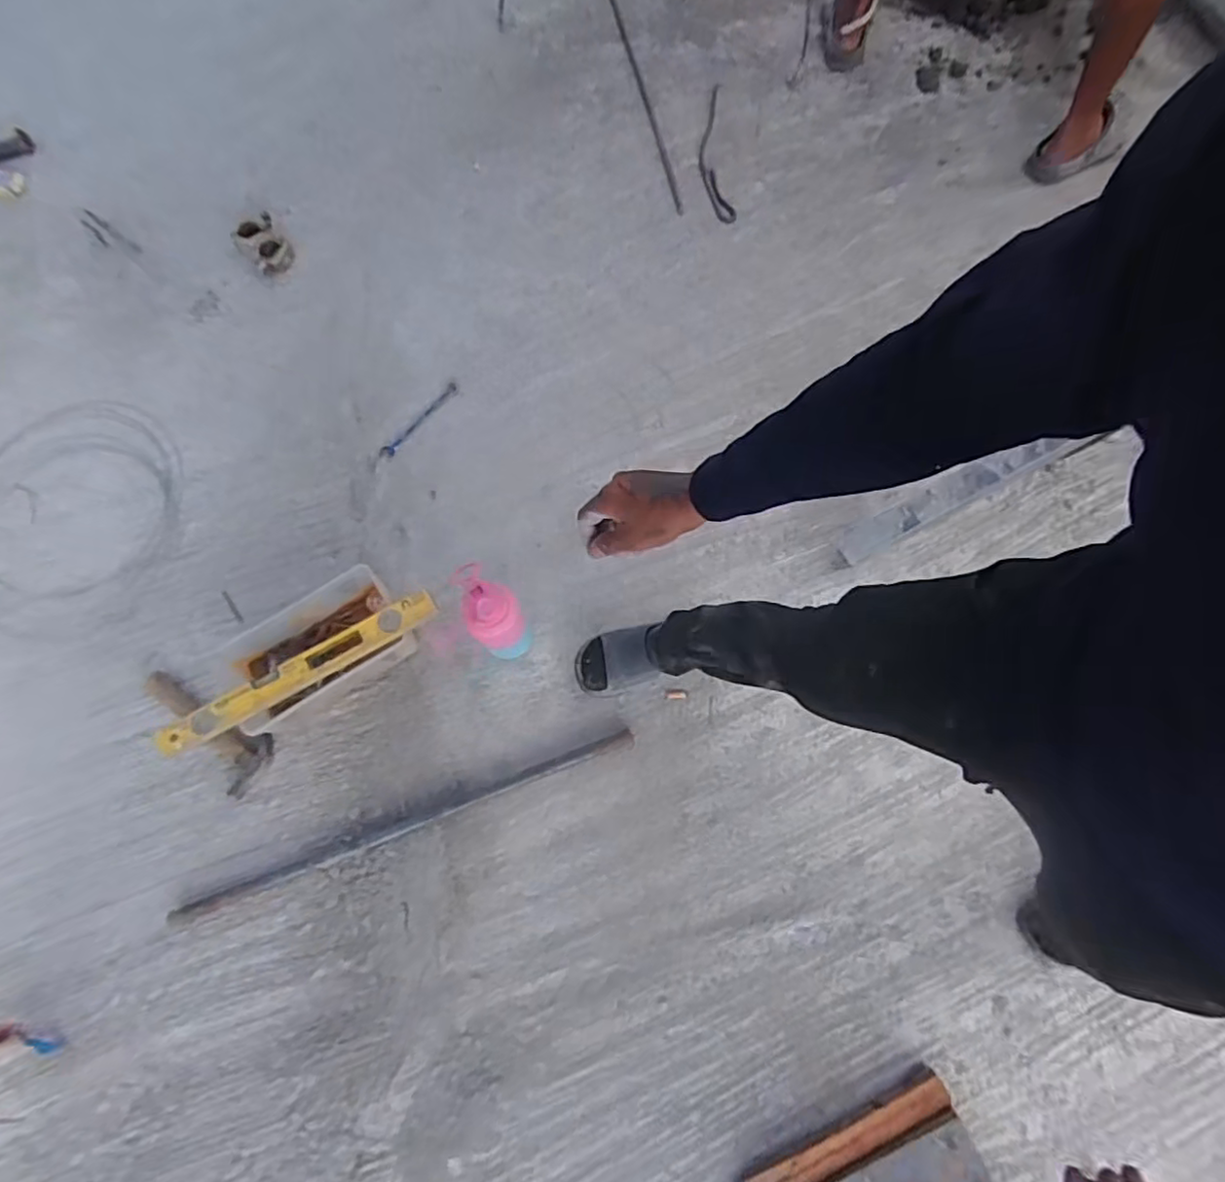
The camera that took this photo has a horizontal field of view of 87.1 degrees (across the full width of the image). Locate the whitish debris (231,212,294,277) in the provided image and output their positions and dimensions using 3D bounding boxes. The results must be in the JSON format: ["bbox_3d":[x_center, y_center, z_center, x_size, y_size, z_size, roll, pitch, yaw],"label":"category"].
[{"bbox_3d":[-0.719,-0.710,1.334,0.086,0.028,0.144,-34,78,-8],"label":"whitish debris"}]

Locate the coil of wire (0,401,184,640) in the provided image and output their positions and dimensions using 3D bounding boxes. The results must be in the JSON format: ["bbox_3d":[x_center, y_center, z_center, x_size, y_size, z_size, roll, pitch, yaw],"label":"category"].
[{"bbox_3d":[-1.034,-0.143,1.233,0.412,0.025,0.465,-2,75,0],"label":"coil of wire"}]

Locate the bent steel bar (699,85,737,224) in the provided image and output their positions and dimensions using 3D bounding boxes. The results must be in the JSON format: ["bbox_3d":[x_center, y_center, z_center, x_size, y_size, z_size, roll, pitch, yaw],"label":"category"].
[{"bbox_3d":[0.219,-0.958,1.406,0.063,0.015,0.385,-3,75,0],"label":"bent steel bar"}]

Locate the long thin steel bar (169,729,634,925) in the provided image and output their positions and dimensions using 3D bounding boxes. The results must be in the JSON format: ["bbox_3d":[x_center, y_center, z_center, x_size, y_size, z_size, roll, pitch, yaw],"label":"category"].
[{"bbox_3d":[-0.335,0.390,1.076,0.785,0.021,0.031,-21,76,-5],"label":"long thin steel bar"}]

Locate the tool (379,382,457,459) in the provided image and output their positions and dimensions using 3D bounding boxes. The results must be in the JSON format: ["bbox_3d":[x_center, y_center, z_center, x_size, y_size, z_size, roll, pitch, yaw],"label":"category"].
[{"bbox_3d":[-0.378,-0.335,1.268,0.030,0.013,0.200,43,80,10],"label":"tool"}]

